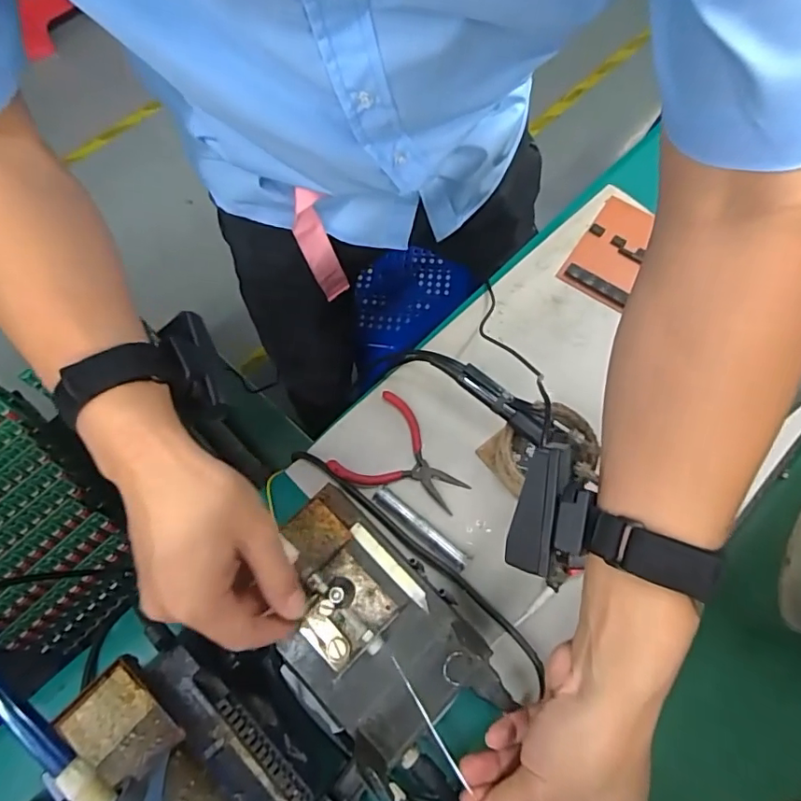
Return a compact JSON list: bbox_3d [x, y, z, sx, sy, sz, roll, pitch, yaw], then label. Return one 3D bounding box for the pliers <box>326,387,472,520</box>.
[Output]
[{"bbox_3d":[0.004,0.059,0.493,0.117,0.016,0.096,36,73,13],"label":"pliers"}]

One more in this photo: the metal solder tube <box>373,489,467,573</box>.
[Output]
[{"bbox_3d":[0.016,0.115,0.472,0.100,0.016,0.018,38,73,13],"label":"metal solder tube"}]

